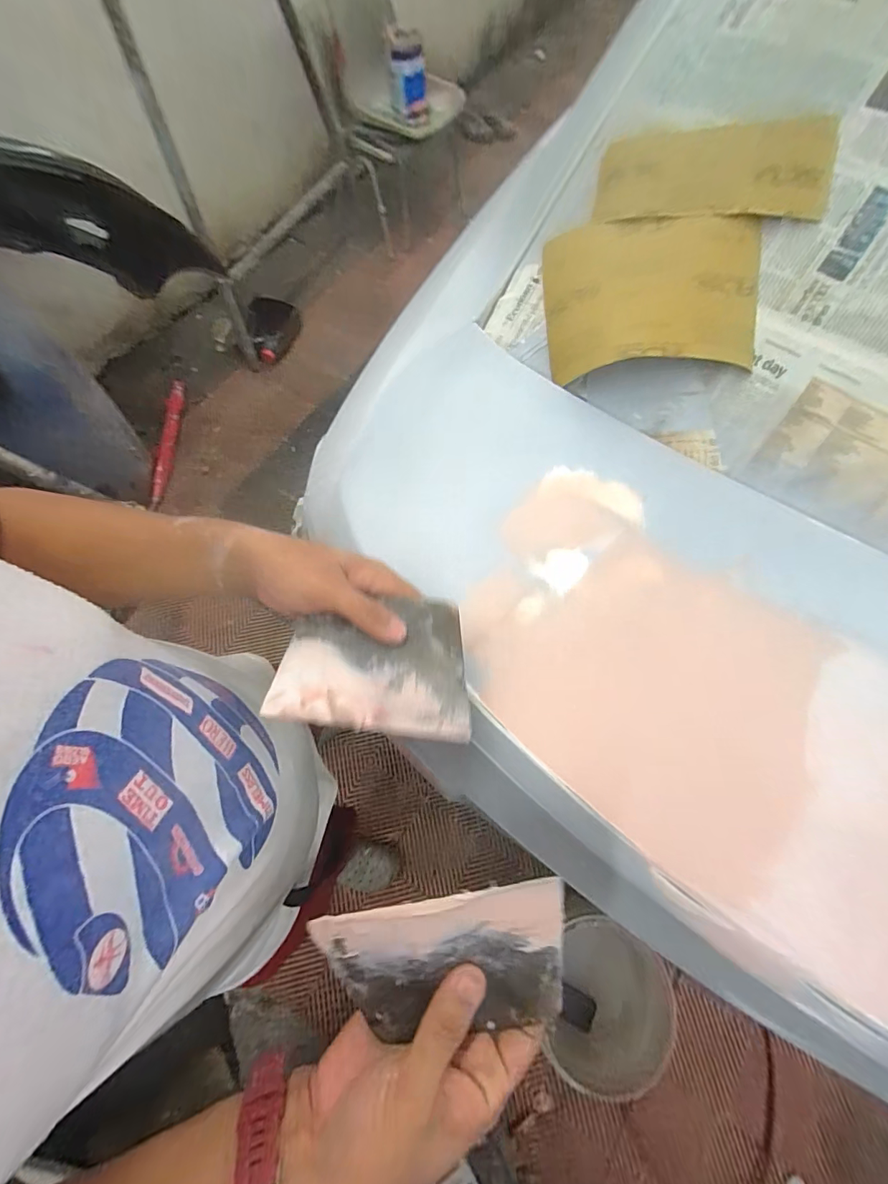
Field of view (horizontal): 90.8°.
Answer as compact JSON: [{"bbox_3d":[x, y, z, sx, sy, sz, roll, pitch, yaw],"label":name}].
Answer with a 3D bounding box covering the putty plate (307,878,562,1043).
[{"bbox_3d":[0.003,0.220,0.258,0.139,0.004,0.094,-12,101,4],"label":"putty plate"}]

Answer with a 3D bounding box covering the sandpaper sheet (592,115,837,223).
[{"bbox_3d":[0.282,-0.450,0.469,0.223,0.022,0.115,15,83,20],"label":"sandpaper sheet"}]

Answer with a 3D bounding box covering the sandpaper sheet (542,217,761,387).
[{"bbox_3d":[0.215,-0.322,0.473,0.212,0.045,0.182,0,77,19],"label":"sandpaper sheet"}]

